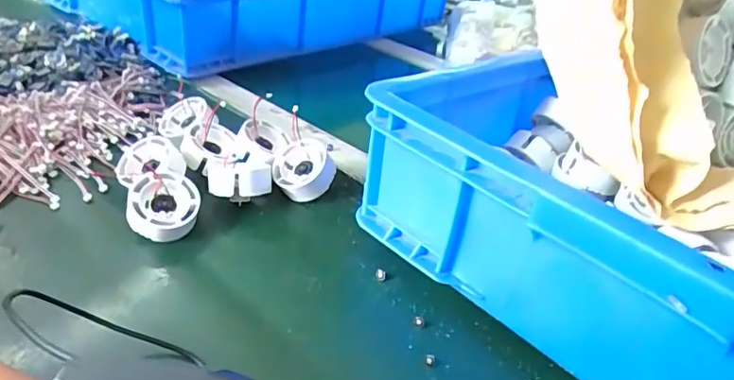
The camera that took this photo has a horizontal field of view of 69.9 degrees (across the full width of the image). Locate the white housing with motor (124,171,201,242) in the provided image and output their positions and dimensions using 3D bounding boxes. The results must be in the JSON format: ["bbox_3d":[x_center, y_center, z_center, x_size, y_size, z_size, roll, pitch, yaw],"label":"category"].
[{"bbox_3d":[-0.168,0.012,0.435,0.054,0.025,0.054,-2,61,-23],"label":"white housing with motor"}]

